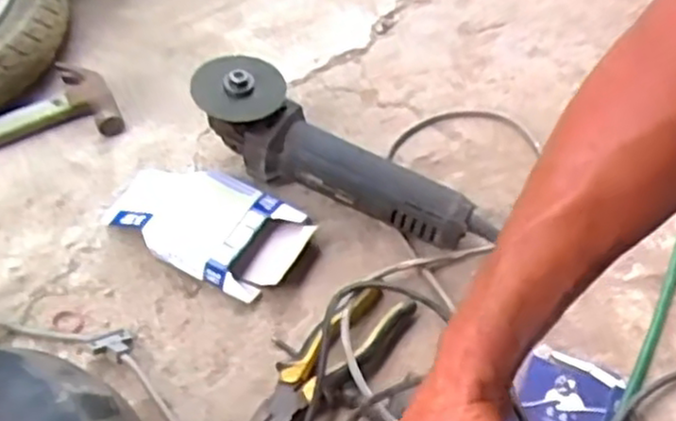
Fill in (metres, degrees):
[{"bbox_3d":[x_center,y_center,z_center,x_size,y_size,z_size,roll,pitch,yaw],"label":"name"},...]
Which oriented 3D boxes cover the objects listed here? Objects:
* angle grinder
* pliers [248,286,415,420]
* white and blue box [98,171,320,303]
[{"bbox_3d":[-0.004,-0.042,0.706,0.303,0.103,0.085,32,59,17],"label":"angle grinder"},{"bbox_3d":[-0.013,0.133,0.621,0.055,0.026,0.190,39,62,24],"label":"pliers"},{"bbox_3d":[-0.130,0.010,0.715,0.195,0.034,0.106,28,58,17],"label":"white and blue box"}]

